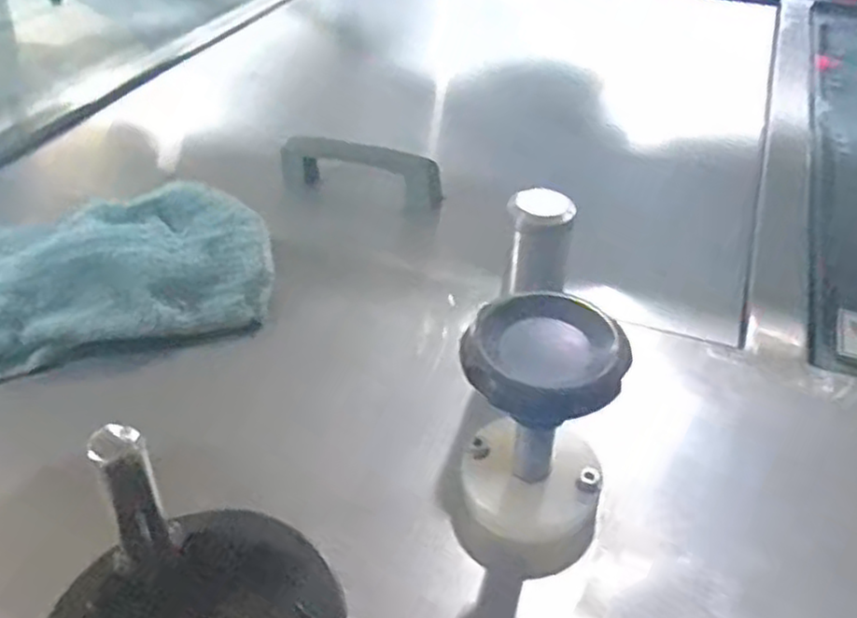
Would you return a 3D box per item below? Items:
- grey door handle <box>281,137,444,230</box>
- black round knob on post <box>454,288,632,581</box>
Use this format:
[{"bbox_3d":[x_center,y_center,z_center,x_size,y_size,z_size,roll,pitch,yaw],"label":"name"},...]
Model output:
[{"bbox_3d":[-0.058,-0.119,0.651,0.151,0.046,0.032,16,42,18],"label":"grey door handle"},{"bbox_3d":[0.052,0.060,0.358,0.076,0.109,0.091,12,41,13],"label":"black round knob on post"}]

